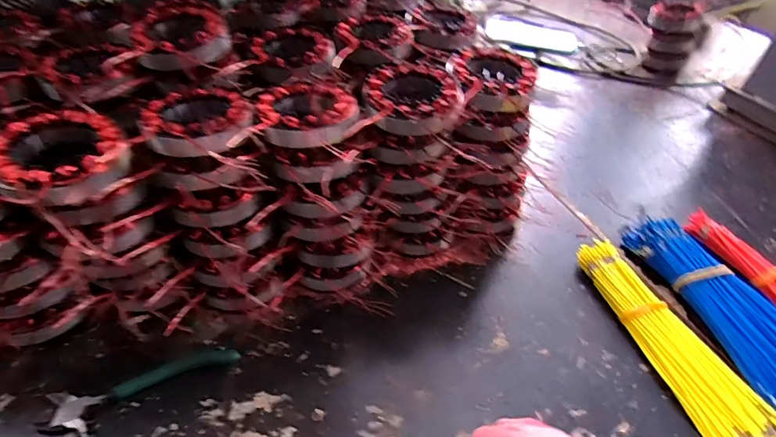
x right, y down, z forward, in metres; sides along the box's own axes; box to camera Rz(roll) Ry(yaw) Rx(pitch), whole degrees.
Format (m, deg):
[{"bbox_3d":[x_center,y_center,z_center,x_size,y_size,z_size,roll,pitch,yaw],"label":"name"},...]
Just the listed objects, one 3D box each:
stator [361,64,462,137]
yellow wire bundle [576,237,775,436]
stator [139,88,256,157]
[{"bbox_3d":[0.023,-0.111,0.411,0.090,0.025,0.091,3,44,-3],"label":"stator"},{"bbox_3d":[0.276,0.119,0.425,0.070,0.027,0.243,-7,44,-13],"label":"yellow wire bundle"},{"bbox_3d":[-0.155,-0.079,0.371,0.084,0.026,0.090,-6,44,-12],"label":"stator"}]

